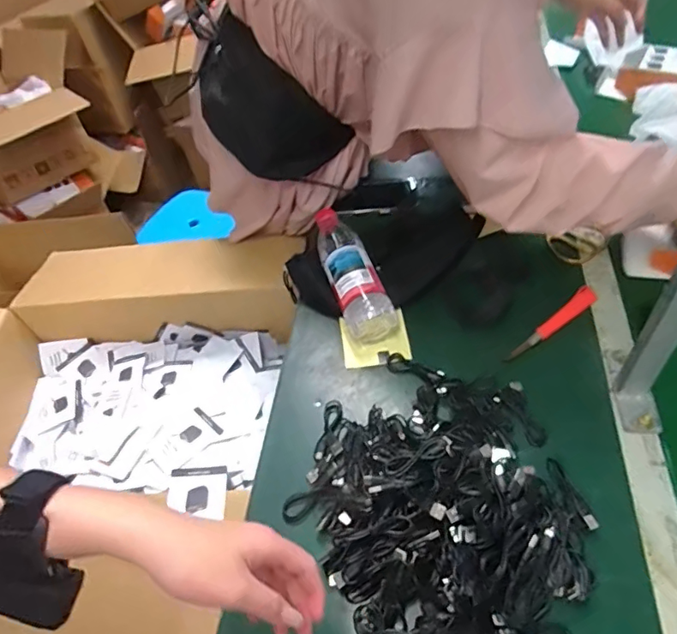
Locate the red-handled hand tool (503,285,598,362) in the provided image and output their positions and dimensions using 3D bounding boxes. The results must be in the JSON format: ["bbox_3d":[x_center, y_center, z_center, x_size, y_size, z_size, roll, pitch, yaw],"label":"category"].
[{"bbox_3d":[0.278,0.009,0.656,0.163,0.007,0.024,-35,56,-21],"label":"red-handled hand tool"}]

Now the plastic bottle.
[{"bbox_3d":[0.014,-0.066,0.713,0.066,0.069,0.215,-17,51,-7],"label":"plastic bottle"}]

